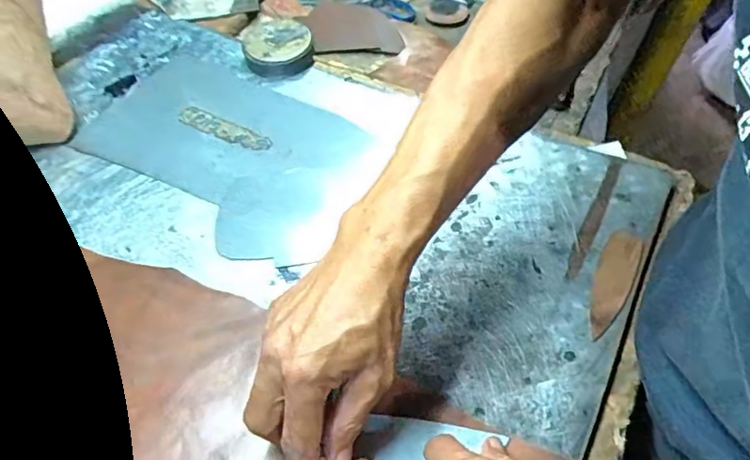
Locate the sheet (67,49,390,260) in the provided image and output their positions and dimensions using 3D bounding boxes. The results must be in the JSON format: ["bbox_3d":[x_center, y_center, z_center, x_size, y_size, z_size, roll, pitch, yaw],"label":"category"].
[{"bbox_3d":[-0.141,-0.085,0.527,0.294,0.007,0.190,27,57,20],"label":"sheet"}]

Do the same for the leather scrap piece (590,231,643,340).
[{"bbox_3d":[0.182,0.040,0.409,0.026,0.004,0.097,16,57,26],"label":"leather scrap piece"}]

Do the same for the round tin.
[{"bbox_3d":[-0.108,-0.200,0.598,0.073,0.036,0.081,-11,56,-10],"label":"round tin"}]

